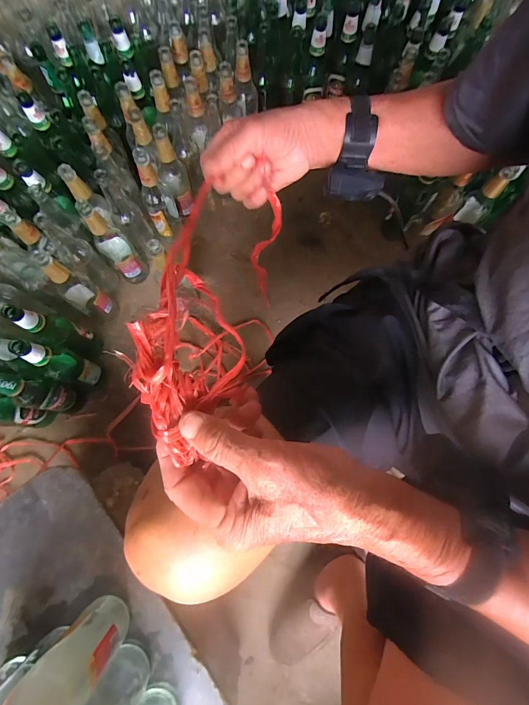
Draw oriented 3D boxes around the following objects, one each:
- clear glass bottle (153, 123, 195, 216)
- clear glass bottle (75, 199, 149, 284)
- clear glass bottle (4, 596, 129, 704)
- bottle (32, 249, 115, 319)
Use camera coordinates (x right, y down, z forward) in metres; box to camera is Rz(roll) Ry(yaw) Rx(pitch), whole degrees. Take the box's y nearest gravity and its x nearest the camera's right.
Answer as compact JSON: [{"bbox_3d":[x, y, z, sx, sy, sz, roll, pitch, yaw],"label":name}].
[{"bbox_3d":[-0.216,-0.415,0.759,0.066,0.212,0.055,-15,77,-5],"label":"clear glass bottle"},{"bbox_3d":[-0.337,-0.241,0.726,0.068,0.241,0.071,0,77,-1],"label":"clear glass bottle"},{"bbox_3d":[-0.218,0.360,0.342,0.052,0.258,0.070,-7,77,-3],"label":"clear glass bottle"},{"bbox_3d":[-0.399,-0.134,0.693,0.052,0.231,0.057,0,77,-1],"label":"bottle"}]

